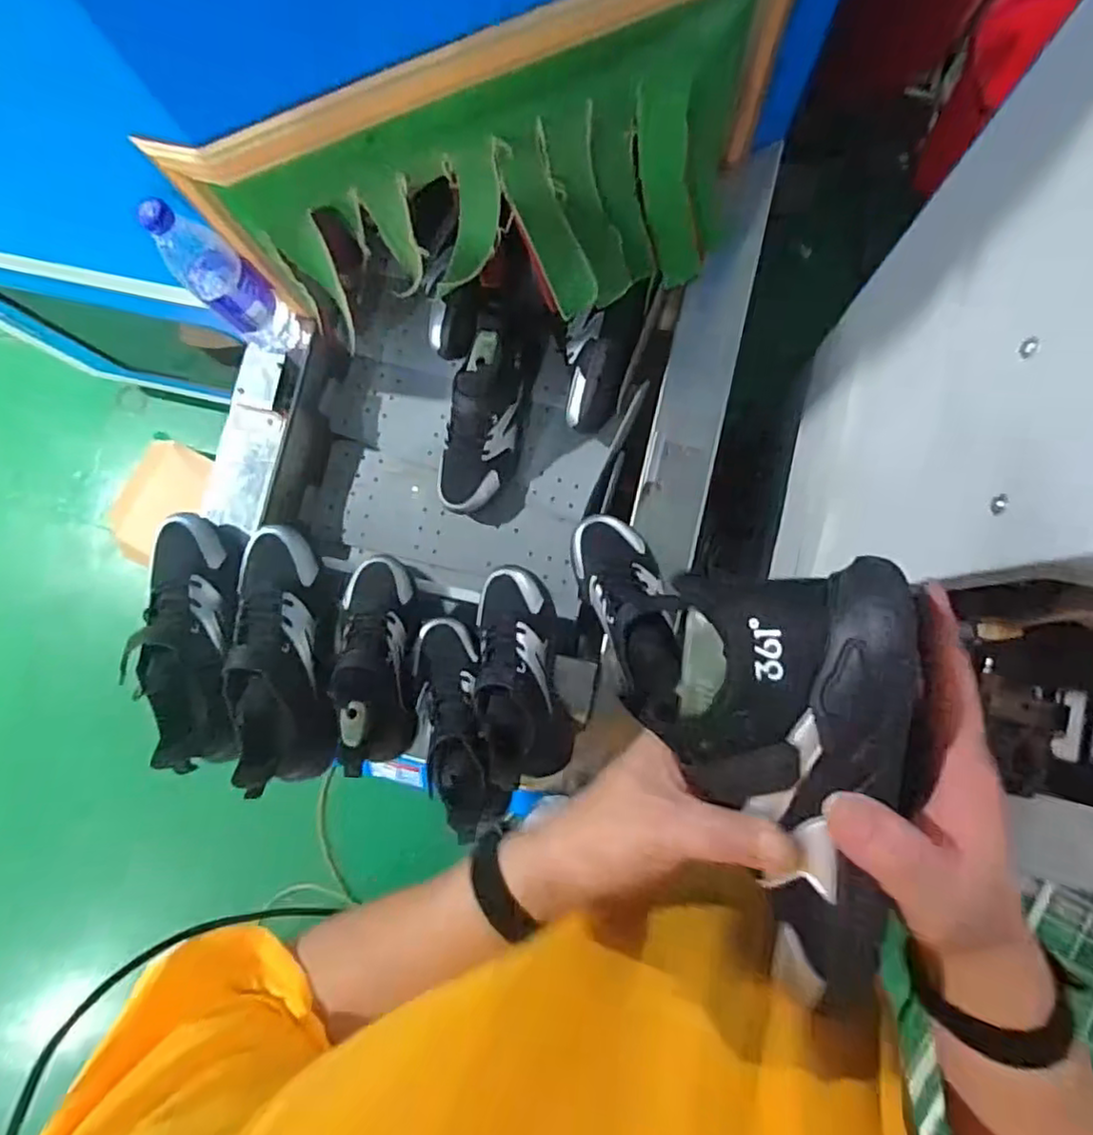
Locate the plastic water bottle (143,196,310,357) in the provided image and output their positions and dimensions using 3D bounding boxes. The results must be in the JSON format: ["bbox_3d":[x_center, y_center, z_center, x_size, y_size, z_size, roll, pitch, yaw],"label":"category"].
[{"bbox_3d":[-0.346,-0.307,0.713,0.071,0.210,0.065,39,88,7],"label":"plastic water bottle"}]

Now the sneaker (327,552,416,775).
[{"bbox_3d":[-0.192,0.100,0.720,0.096,0.101,0.227,-3,84,4],"label":"sneaker"}]

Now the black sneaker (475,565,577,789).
[{"bbox_3d":[-0.029,0.110,0.699,0.087,0.101,0.212,-10,83,4],"label":"black sneaker"}]

